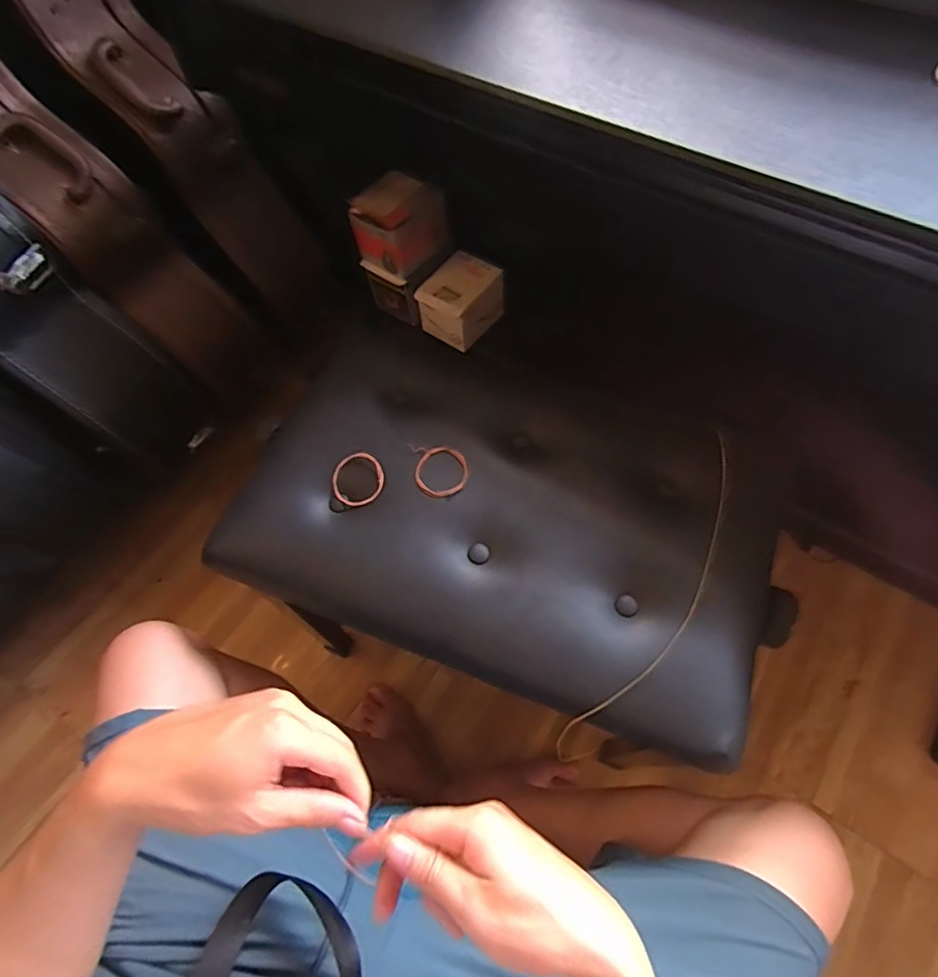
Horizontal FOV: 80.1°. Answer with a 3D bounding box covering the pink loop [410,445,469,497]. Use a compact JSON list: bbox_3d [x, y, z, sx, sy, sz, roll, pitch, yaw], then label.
[{"bbox_3d":[-0.029,-0.018,0.576,0.056,0.004,0.057,-1,62,2],"label":"pink loop"}]

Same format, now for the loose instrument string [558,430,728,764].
[{"bbox_3d":[0.186,0.093,0.505,0.052,0.026,0.345,28,67,17],"label":"loose instrument string"}]

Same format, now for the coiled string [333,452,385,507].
[{"bbox_3d":[-0.117,-0.010,0.582,0.056,0.010,0.056,-4,75,14],"label":"coiled string"}]

